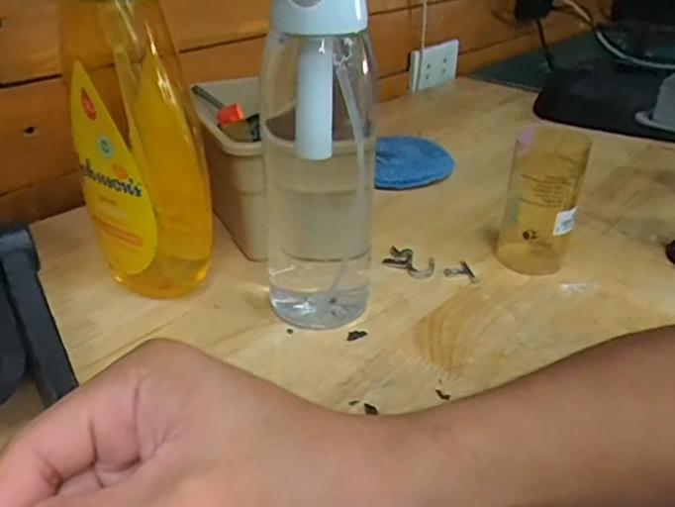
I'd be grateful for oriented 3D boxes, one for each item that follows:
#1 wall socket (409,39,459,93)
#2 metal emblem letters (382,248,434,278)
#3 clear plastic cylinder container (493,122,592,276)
[{"bbox_3d":[0.154,-0.299,0.950,0.107,0.066,0.022,-23,43,-31],"label":"wall socket"},{"bbox_3d":[0.056,0.006,0.454,0.043,0.004,0.032,18,35,27],"label":"metal emblem letters"},{"bbox_3d":[0.151,-0.040,0.439,0.052,0.104,0.055,10,32,15],"label":"clear plastic cylinder container"}]

